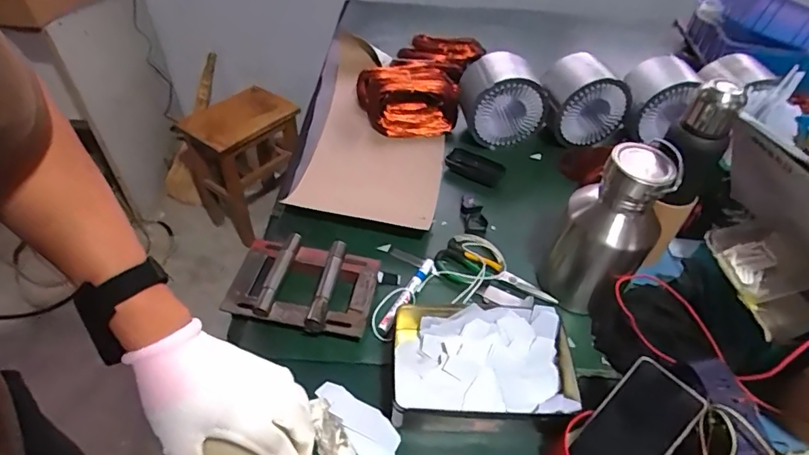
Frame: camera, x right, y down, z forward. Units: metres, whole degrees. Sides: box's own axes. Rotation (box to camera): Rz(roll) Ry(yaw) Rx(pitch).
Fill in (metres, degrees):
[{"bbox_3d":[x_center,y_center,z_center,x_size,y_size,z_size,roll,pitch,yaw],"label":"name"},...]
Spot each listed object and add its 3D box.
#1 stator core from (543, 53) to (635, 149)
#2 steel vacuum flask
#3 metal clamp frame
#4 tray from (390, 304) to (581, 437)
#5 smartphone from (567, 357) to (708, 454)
[{"bbox_3d":[0.345,-0.248,0.948,0.165,0.155,0.111,-4,46,-7],"label":"stator core"},{"bbox_3d":[0.280,0.005,0.679,0.120,0.234,0.109,30,52,24],"label":"steel vacuum flask"},{"bbox_3d":[-0.141,0.084,0.686,0.193,0.052,0.142,8,46,5],"label":"metal clamp frame"},{"bbox_3d":[0.097,0.174,0.607,0.222,0.064,0.153,3,46,0],"label":"tray"},{"bbox_3d":[0.248,0.220,0.530,0.076,0.014,0.145,38,95,28],"label":"smartphone"}]

